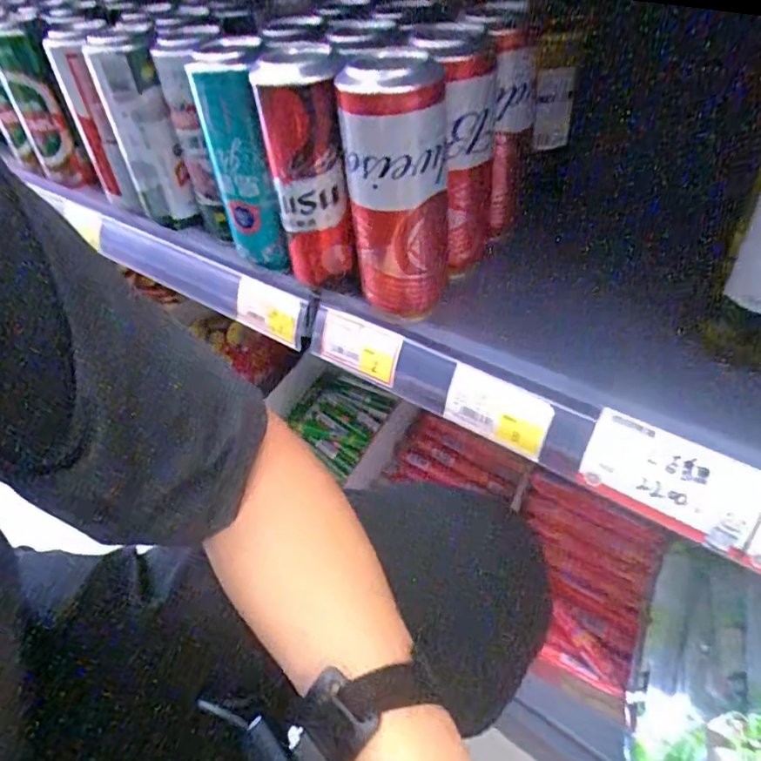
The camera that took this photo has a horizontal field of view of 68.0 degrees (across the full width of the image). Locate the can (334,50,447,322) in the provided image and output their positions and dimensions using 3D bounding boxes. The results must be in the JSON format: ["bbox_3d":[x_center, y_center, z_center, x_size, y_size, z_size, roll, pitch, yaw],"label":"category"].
[{"bbox_3d":[0.010,-0.110,0.352,0.063,0.161,0.066,-5,43,2],"label":"can"}]

